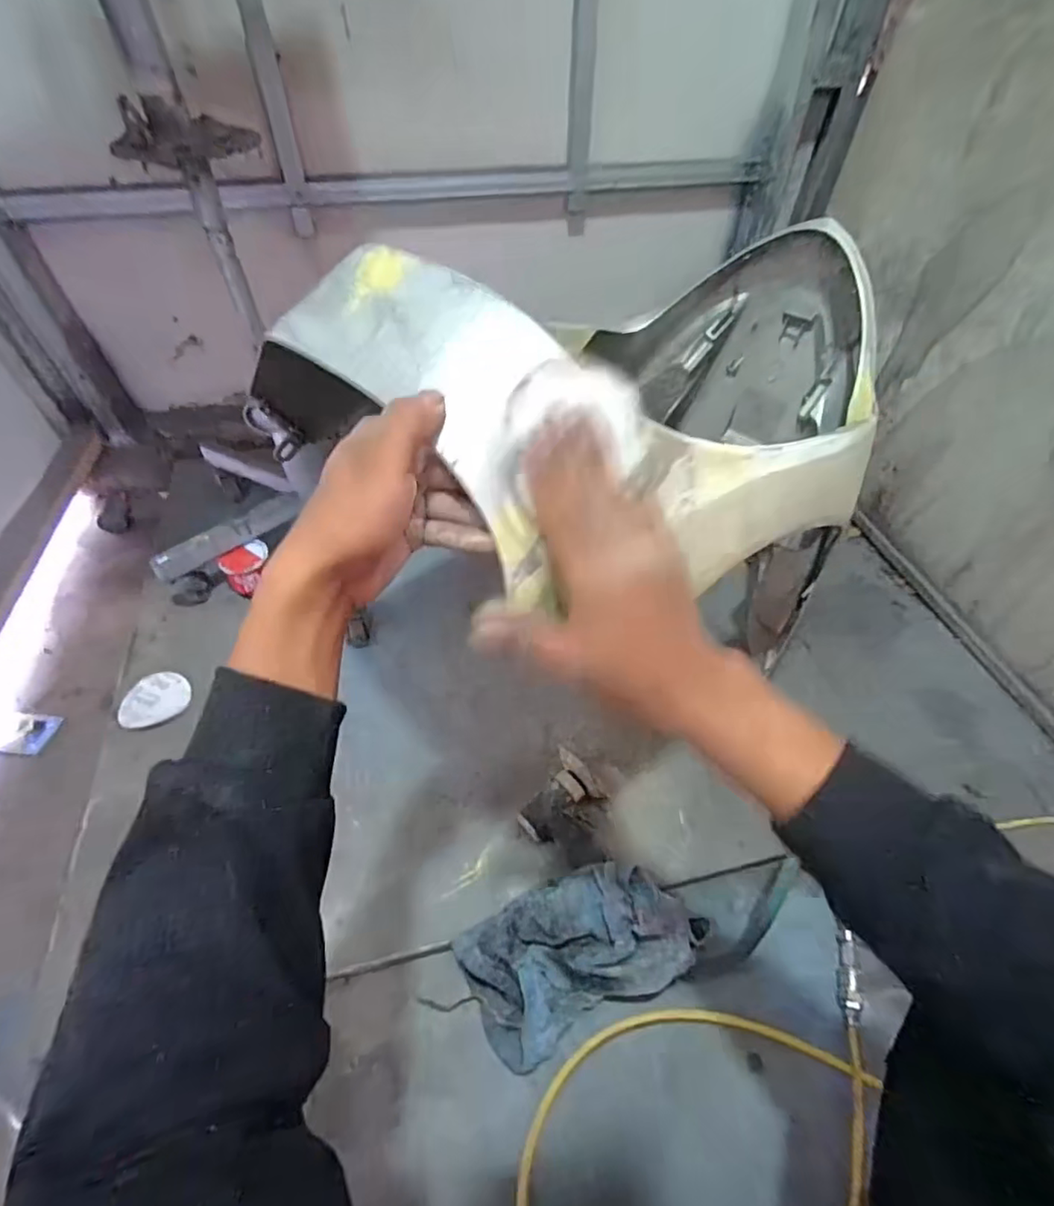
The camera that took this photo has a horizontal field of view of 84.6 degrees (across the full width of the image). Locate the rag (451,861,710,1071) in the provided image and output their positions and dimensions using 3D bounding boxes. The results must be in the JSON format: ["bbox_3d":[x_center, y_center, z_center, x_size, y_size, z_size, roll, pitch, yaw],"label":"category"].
[{"bbox_3d":[0.053,0.341,0.574,0.221,0.096,0.124,-21,54,-15],"label":"rag"}]

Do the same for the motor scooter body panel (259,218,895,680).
[{"bbox_3d":[0.133,-0.216,0.518,0.338,0.220,0.624,26,35,20],"label":"motor scooter body panel"}]

